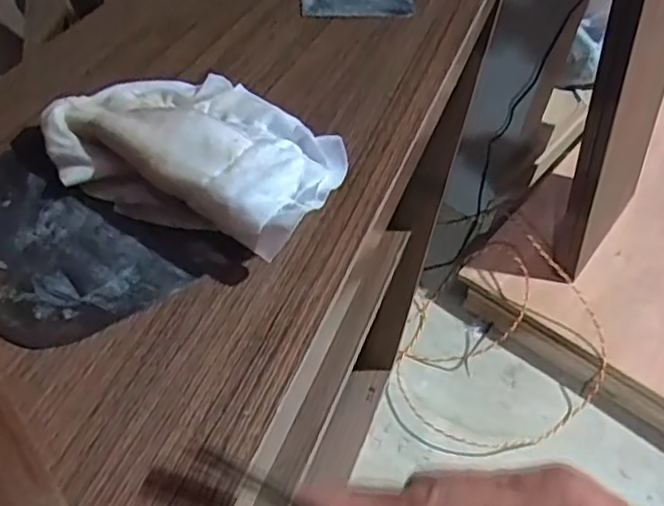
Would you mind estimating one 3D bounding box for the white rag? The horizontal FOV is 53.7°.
[{"bbox_3d":[-0.066,-0.065,0.353,0.155,0.033,0.118,21,49,12],"label":"white rag"}]

